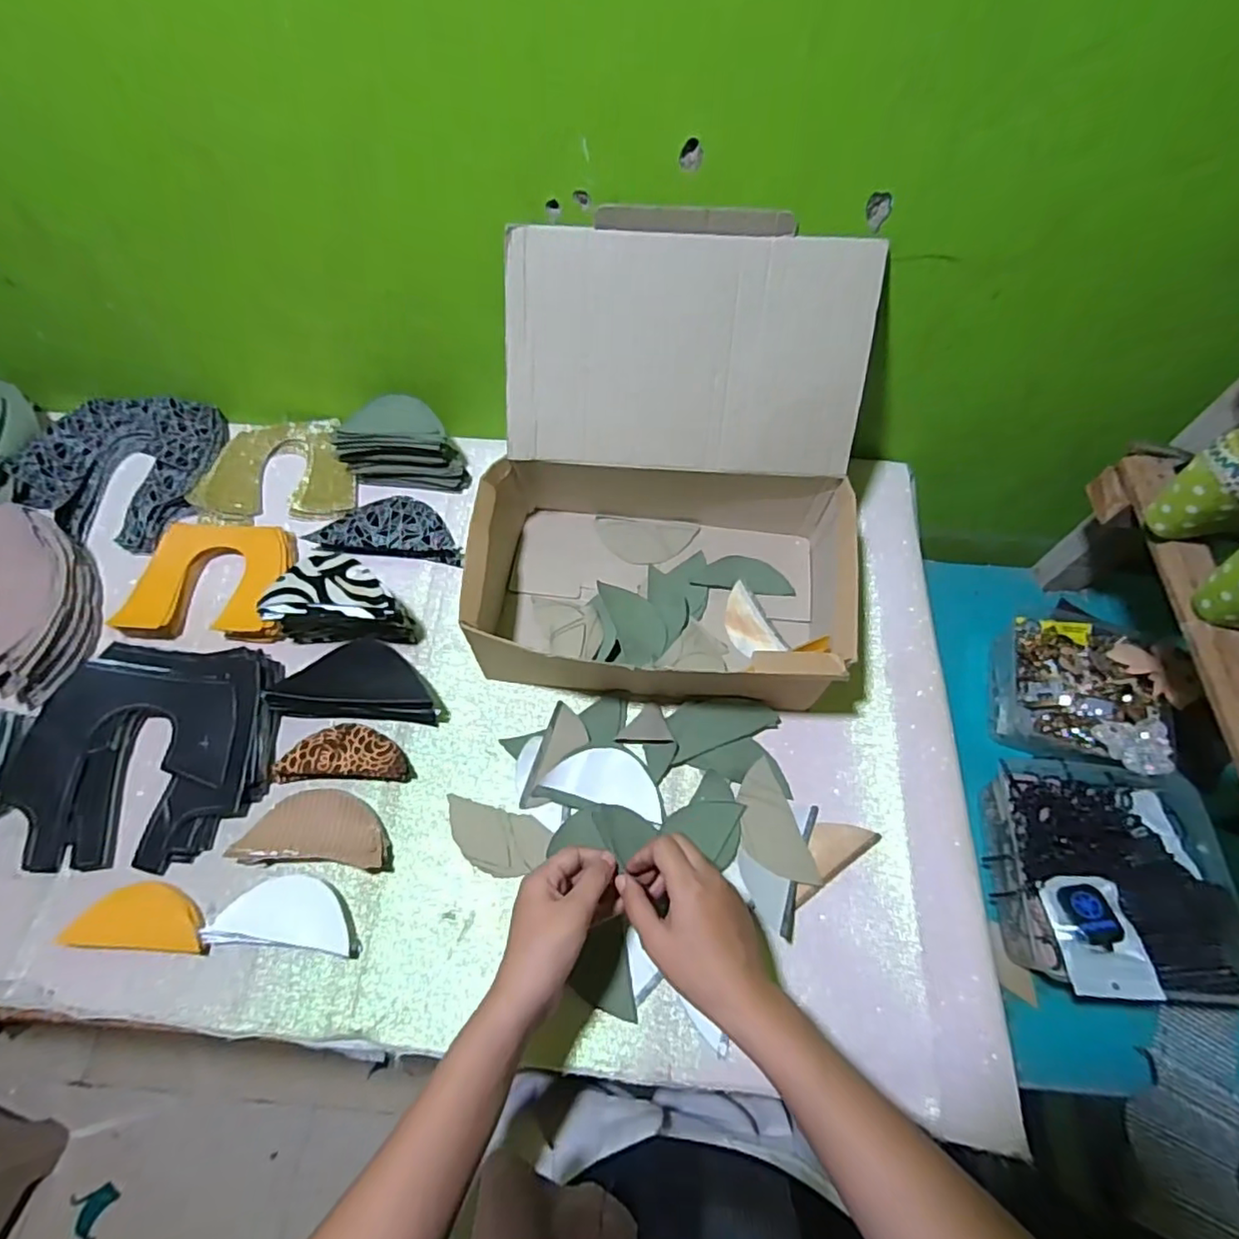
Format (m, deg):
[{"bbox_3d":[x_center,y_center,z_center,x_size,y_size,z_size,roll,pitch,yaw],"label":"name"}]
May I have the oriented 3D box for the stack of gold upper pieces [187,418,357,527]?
[{"bbox_3d":[-0.378,-0.169,0.693,0.159,0.032,0.131,-2,63,-2],"label":"stack of gold upper pieces"}]

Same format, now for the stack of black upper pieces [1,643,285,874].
[{"bbox_3d":[-0.418,0.113,0.533,0.204,0.029,0.189,2,65,1],"label":"stack of black upper pieces"}]

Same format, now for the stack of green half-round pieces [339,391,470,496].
[{"bbox_3d":[-0.237,-0.198,0.672,0.132,0.070,0.070,7,63,2],"label":"stack of green half-round pieces"}]

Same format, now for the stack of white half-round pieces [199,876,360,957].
[{"bbox_3d":[-0.263,0.235,0.488,0.112,0.021,0.052,6,63,2],"label":"stack of white half-round pieces"}]

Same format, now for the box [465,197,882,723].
[{"bbox_3d":[0.041,-0.125,0.539,0.334,0.243,0.323,4,62,1],"label":"box"}]

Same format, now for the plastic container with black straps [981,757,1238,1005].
[{"bbox_3d":[0.472,0.239,0.587,0.202,0.078,0.211,5,62,1],"label":"plastic container with black straps"}]

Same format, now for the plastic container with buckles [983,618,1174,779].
[{"bbox_3d":[0.505,0.078,0.672,0.148,0.072,0.175,13,63,5],"label":"plastic container with buckles"}]

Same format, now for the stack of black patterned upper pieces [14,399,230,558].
[{"bbox_3d":[-0.553,-0.170,0.681,0.182,0.043,0.188,5,62,1],"label":"stack of black patterned upper pieces"}]

